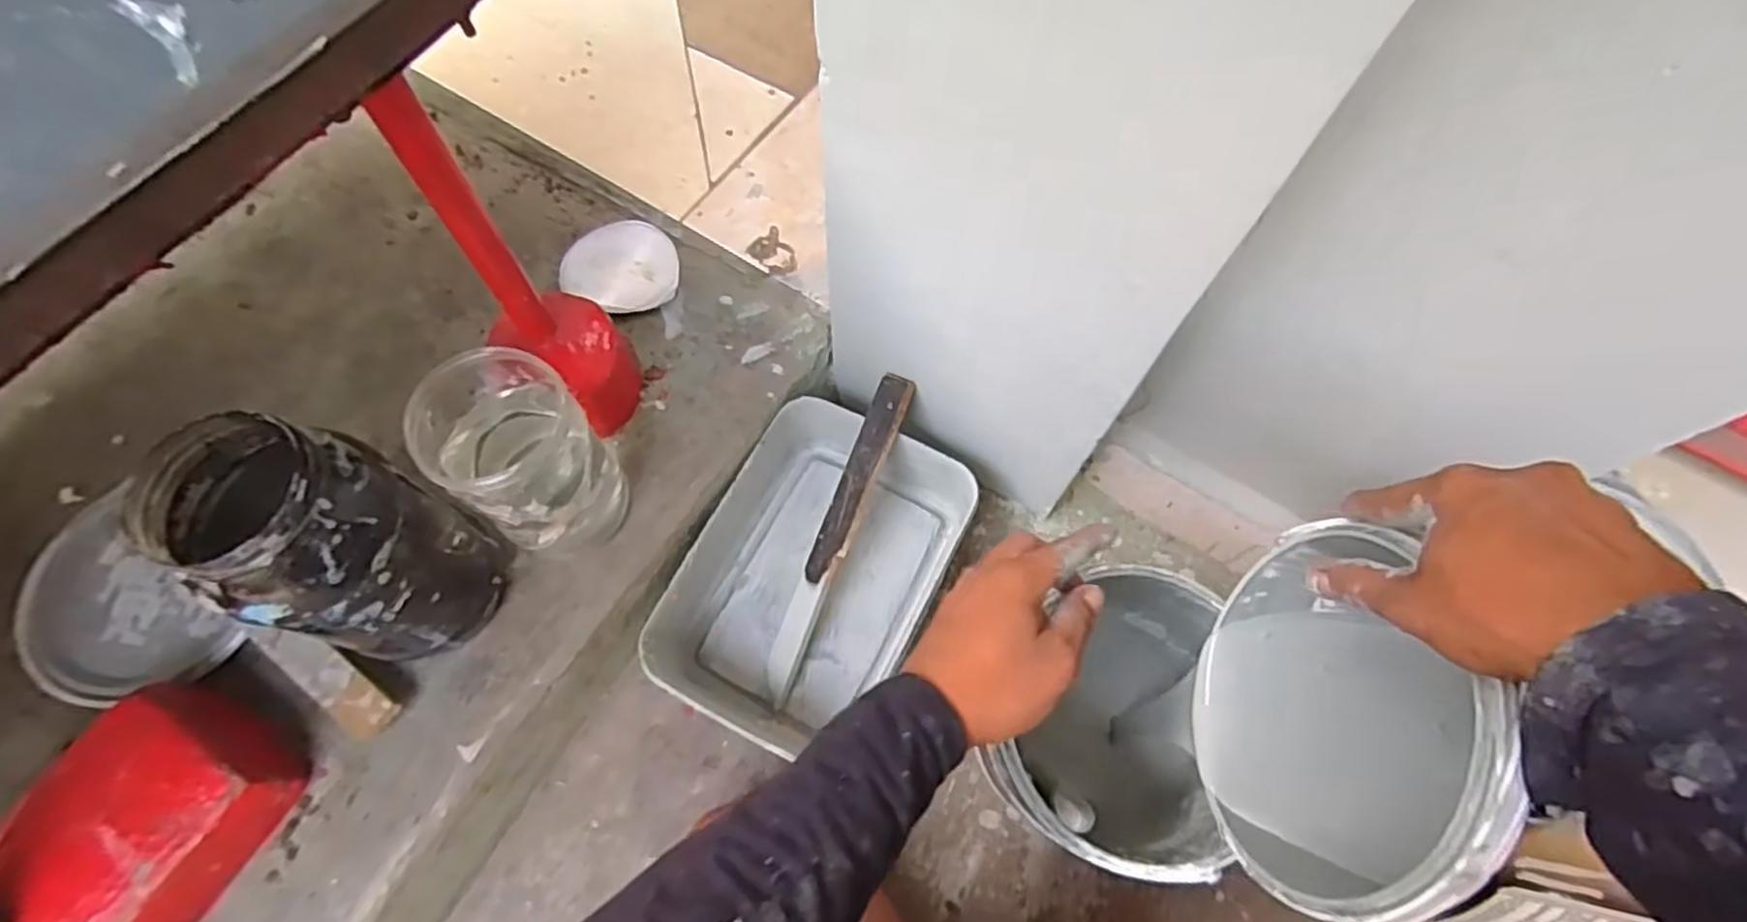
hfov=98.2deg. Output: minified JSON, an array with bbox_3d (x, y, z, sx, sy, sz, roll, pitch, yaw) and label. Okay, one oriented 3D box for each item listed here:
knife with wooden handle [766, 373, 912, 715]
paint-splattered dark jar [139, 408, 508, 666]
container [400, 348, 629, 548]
[{"bbox_3d":[-0.032,0.066,0.639,0.031,0.013,0.287,22,93,8],"label":"knife with wooden handle"},{"bbox_3d":[-0.335,0.058,0.482,0.119,0.210,0.105,15,68,5],"label":"paint-splattered dark jar"},{"bbox_3d":[-0.243,0.001,0.540,0.096,0.157,0.089,1,67,-1],"label":"container"}]

